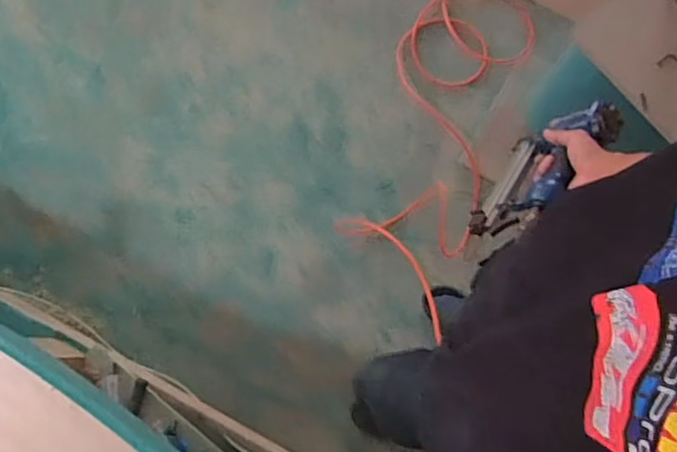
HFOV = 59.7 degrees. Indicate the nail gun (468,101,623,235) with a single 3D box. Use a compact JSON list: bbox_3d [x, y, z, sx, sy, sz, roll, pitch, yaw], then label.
[{"bbox_3d":[0.300,-0.065,0.857,0.085,0.163,0.238,43,72,-17],"label":"nail gun"}]

